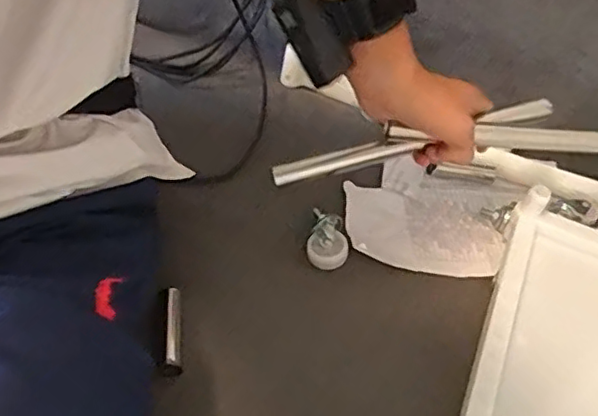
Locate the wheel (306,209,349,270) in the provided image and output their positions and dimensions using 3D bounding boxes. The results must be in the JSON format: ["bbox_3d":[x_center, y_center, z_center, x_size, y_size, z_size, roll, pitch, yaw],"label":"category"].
[{"bbox_3d":[0.029,0.035,0.599,0.041,0.024,0.061,12,59,7],"label":"wheel"}]

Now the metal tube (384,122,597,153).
[{"bbox_3d":[0.213,-0.058,0.528,0.239,0.021,0.013,2,58,-4],"label":"metal tube"}]

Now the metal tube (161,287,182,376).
[{"bbox_3d":[-0.107,0.103,0.510,0.015,0.016,0.075,-4,59,-2],"label":"metal tube"}]

